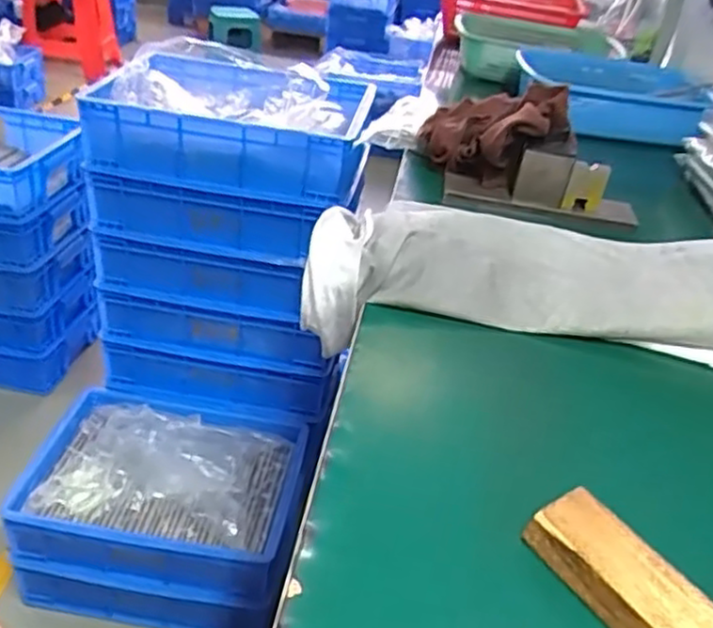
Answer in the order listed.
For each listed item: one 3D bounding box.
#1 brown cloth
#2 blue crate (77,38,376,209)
[{"bbox_3d":[0.148,-0.205,0.798,0.081,0.099,0.175,-16,39,-31],"label":"brown cloth"},{"bbox_3d":[-0.179,-0.301,1.119,0.390,0.128,0.278,8,32,2],"label":"blue crate"}]

